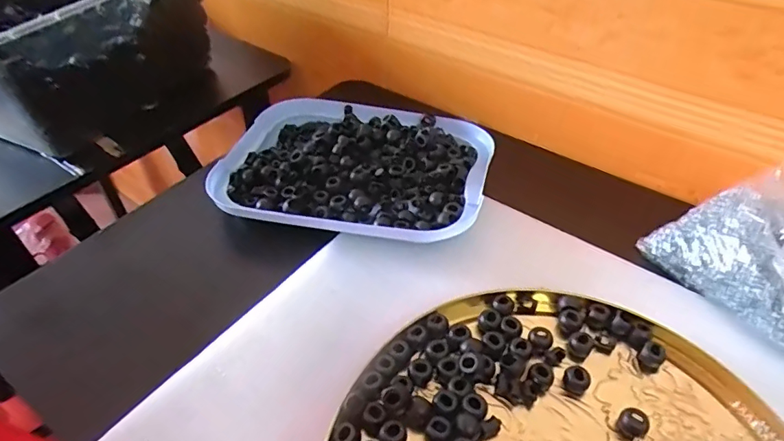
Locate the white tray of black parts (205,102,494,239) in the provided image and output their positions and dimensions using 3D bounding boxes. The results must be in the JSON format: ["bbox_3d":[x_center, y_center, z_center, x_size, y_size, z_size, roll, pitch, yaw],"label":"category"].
[{"bbox_3d":[-0.035,-0.055,0.497,0.259,0.047,0.192,4,45,3],"label":"white tray of black parts"}]

